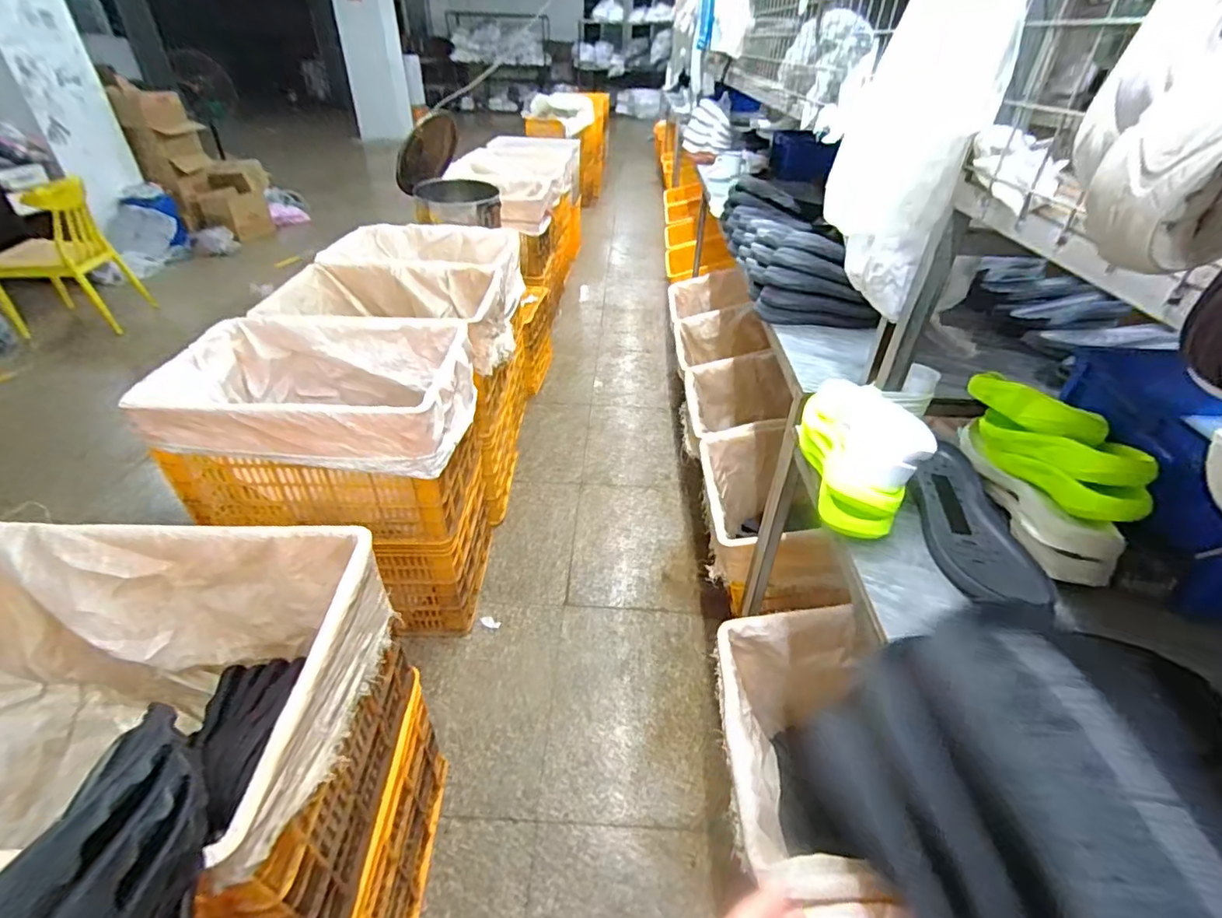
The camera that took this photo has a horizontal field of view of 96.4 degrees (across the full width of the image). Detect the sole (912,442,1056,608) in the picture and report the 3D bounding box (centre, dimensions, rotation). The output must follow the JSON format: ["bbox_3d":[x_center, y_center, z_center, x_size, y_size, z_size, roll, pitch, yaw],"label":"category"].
[{"bbox_3d":[0.460,0.073,0.720,0.110,0.028,0.277,4,38,2],"label":"sole"}]

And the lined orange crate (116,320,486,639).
[{"bbox_3d":[-0.752,0.062,1.571,0.733,0.773,0.525,-2,38,-5],"label":"lined orange crate"}]

